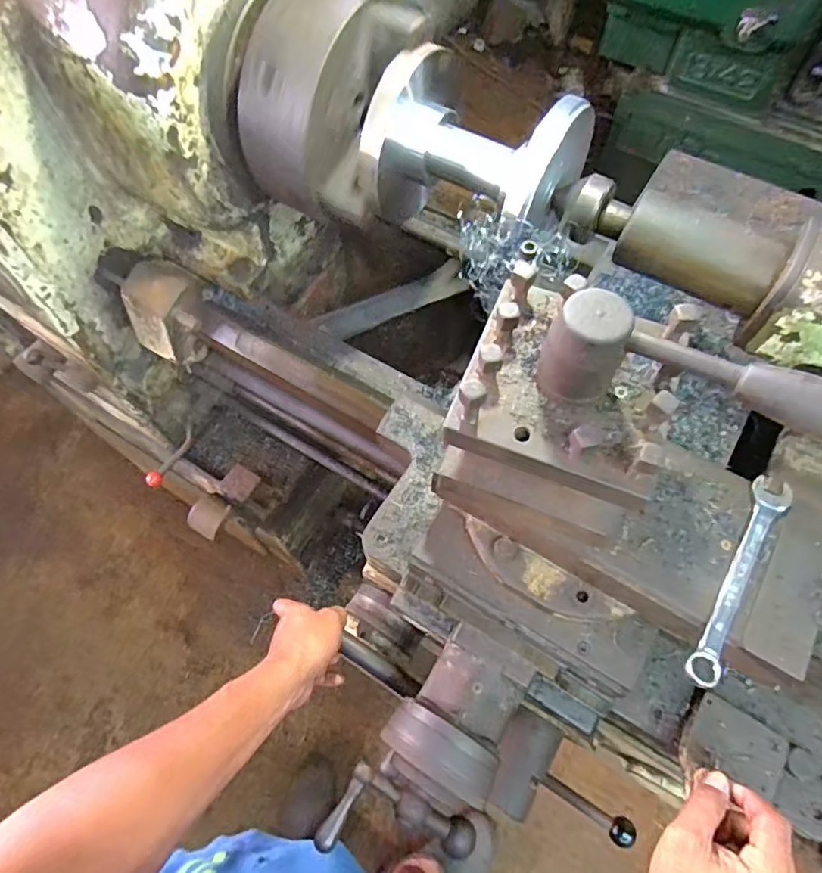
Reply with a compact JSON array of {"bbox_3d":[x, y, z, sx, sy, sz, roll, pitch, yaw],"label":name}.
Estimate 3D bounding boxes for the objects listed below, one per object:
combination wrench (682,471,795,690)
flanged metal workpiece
[{"bbox_3d":[0.250,0.106,0.430,0.026,0.008,0.177,29,68,15],"label":"combination wrench"},{"bbox_3d":[0.062,-0.270,0.554,0.183,0.133,0.145,28,67,15],"label":"flanged metal workpiece"}]

